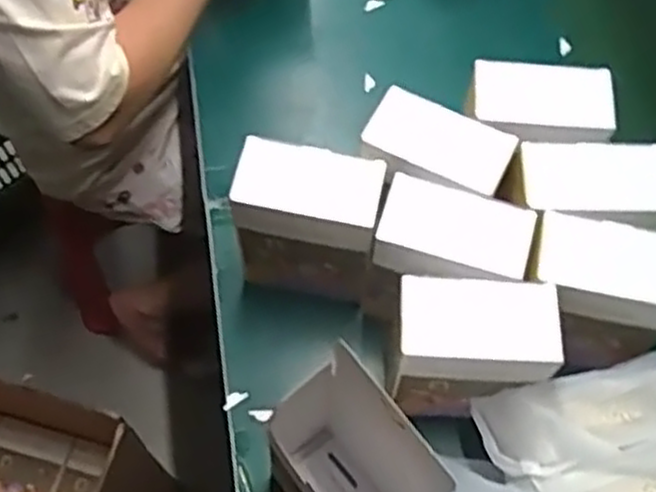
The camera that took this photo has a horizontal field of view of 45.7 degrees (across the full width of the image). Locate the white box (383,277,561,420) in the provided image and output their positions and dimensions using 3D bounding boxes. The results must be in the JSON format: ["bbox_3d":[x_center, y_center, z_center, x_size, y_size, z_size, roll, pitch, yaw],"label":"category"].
[{"bbox_3d":[0.114,0.092,0.659,0.126,0.146,0.078,5,64,2],"label":"white box"}]

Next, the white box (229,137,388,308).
[{"bbox_3d":[-0.016,-0.015,0.708,0.117,0.169,0.069,11,64,5],"label":"white box"}]

